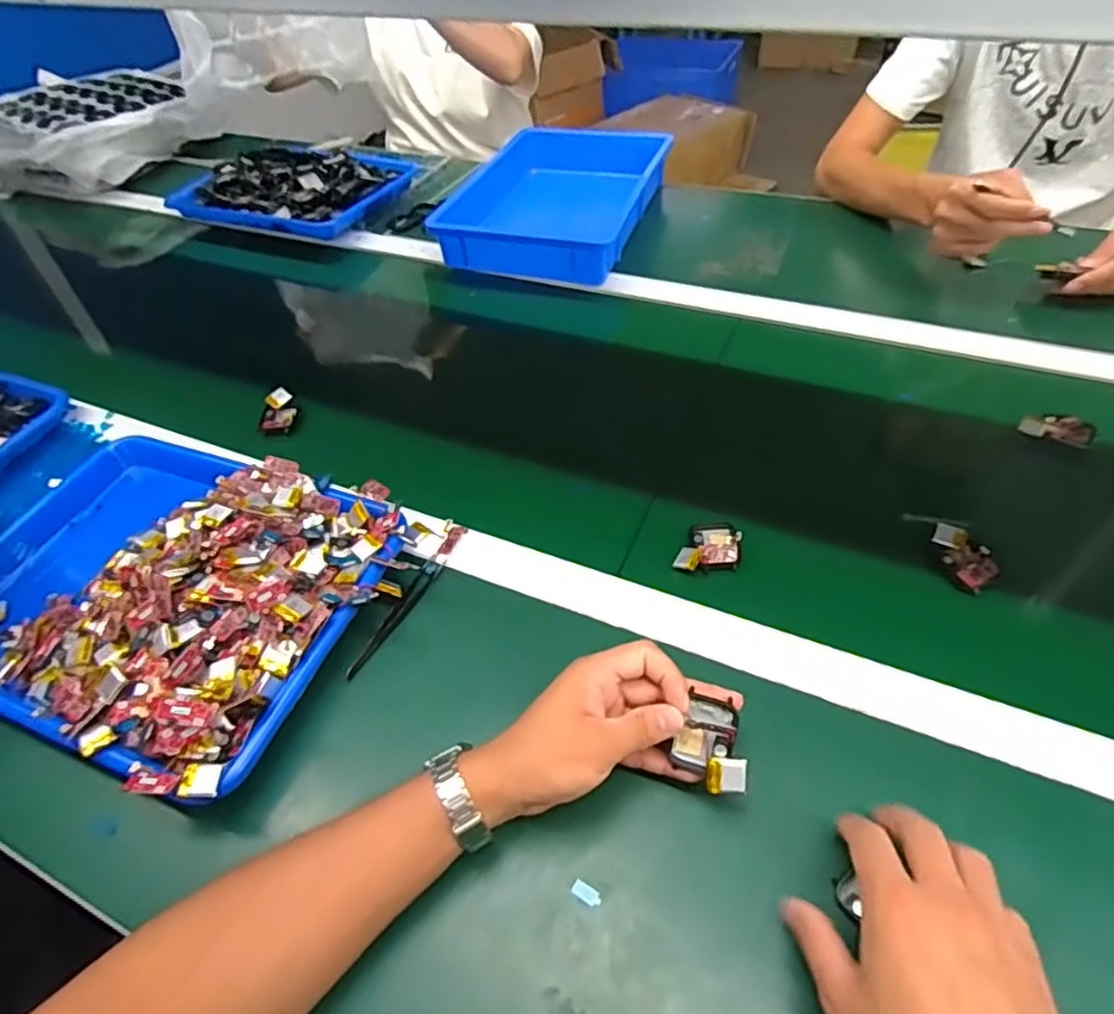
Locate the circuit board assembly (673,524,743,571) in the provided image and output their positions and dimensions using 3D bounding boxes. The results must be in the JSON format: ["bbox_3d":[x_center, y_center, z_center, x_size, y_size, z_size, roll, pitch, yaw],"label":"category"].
[{"bbox_3d":[0.120,0.030,0.529,0.055,0.014,0.046,-9,44,-1],"label":"circuit board assembly"}]

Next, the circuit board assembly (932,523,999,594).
[{"bbox_3d":[0.315,0.037,0.505,0.033,0.008,0.055,-30,58,2],"label":"circuit board assembly"}]

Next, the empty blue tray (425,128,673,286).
[{"bbox_3d":[0.010,-0.451,0.940,0.249,0.063,0.384,13,51,17],"label":"empty blue tray"}]

